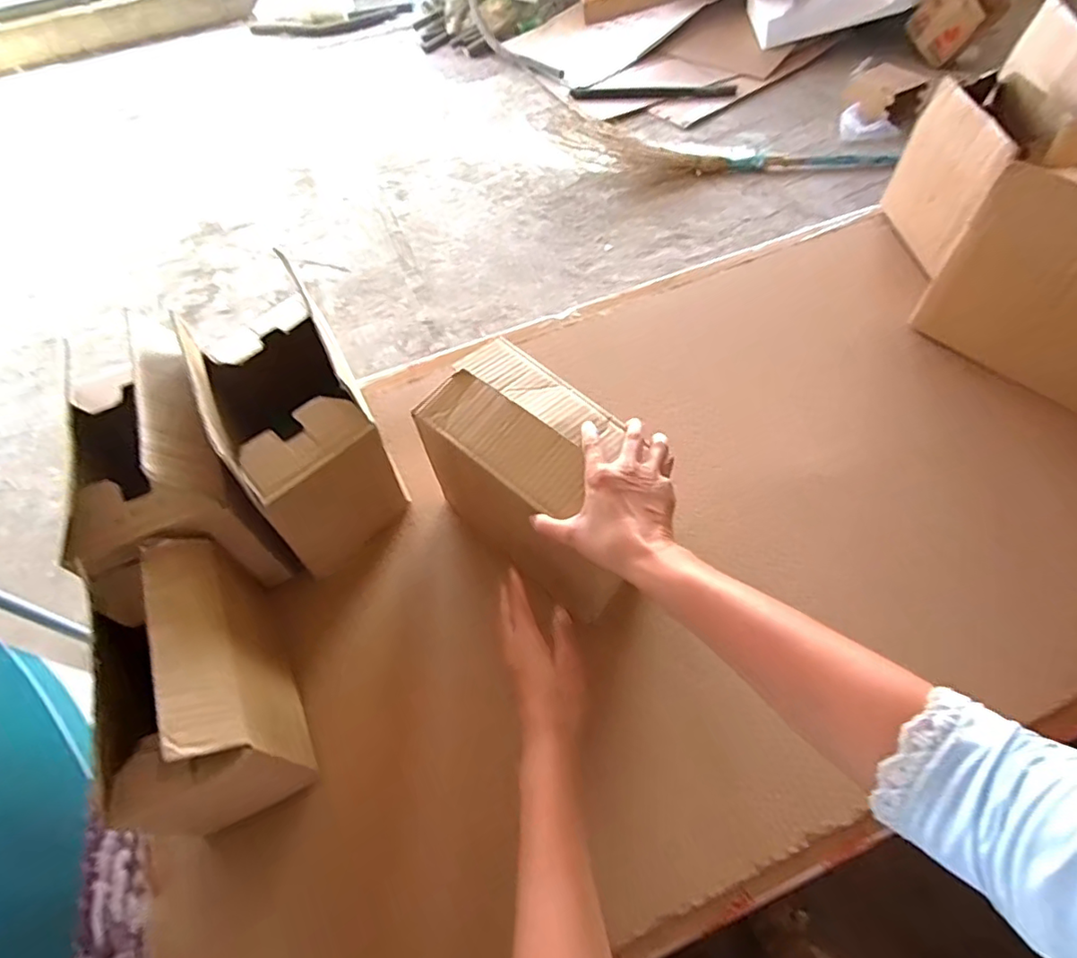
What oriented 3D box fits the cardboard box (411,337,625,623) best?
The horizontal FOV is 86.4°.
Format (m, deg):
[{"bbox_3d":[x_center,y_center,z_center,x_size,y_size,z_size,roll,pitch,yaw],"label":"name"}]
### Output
[{"bbox_3d":[0.005,-0.002,0.573,0.130,0.147,0.247,-38,63,-18],"label":"cardboard box"}]

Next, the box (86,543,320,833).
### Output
[{"bbox_3d":[-0.281,0.169,0.481,0.092,0.160,0.213,-23,59,-10],"label":"box"}]

